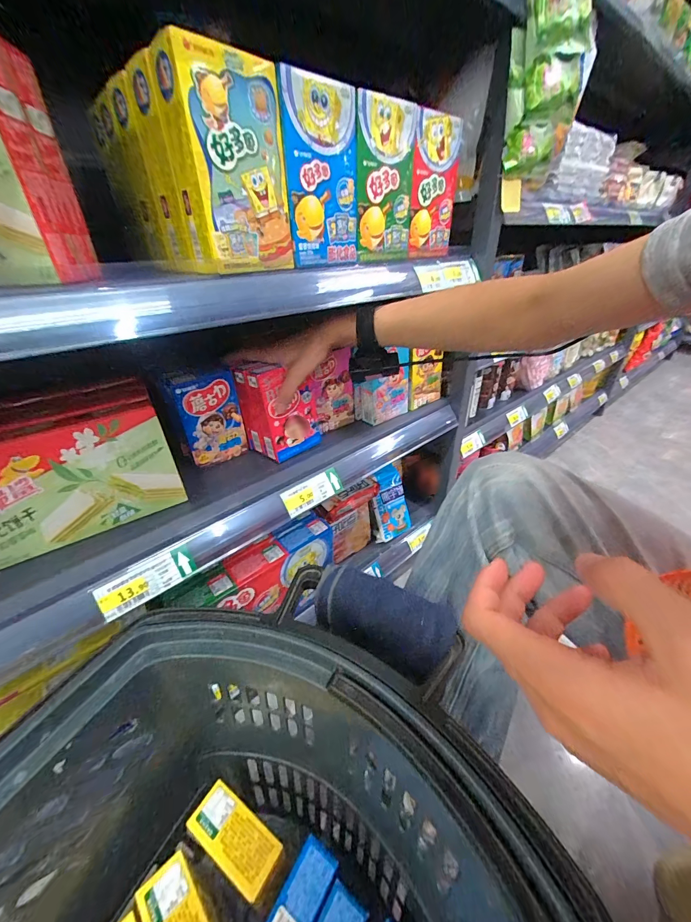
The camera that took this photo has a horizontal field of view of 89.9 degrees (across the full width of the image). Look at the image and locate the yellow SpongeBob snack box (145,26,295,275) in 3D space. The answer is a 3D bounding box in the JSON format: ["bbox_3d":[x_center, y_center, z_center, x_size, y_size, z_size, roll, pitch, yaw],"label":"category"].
[{"bbox_3d":[-0.104,-0.258,0.314,0.051,0.146,0.093,23,41,33],"label":"yellow SpongeBob snack box"}]

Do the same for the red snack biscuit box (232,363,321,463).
[{"bbox_3d":[-0.103,-0.082,0.536,0.083,0.133,0.091,28,43,37],"label":"red snack biscuit box"}]

